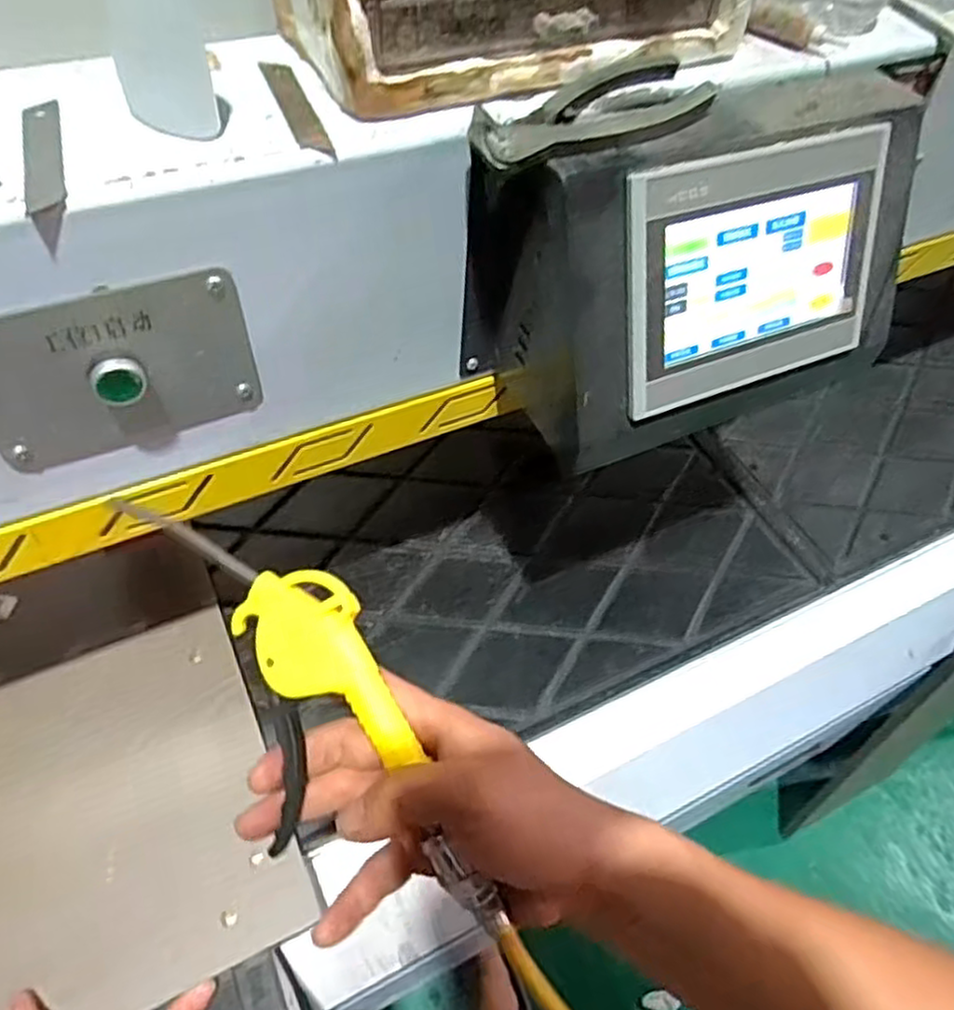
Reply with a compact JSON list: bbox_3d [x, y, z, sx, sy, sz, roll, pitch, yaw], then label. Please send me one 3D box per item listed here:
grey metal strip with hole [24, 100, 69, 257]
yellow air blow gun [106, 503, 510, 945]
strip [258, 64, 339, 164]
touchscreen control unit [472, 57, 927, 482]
[{"bbox_3d":[-0.215,-0.176,0.358,0.017,0.004,0.097,-15,56,-15],"label":"grey metal strip with hole"},{"bbox_3d":[-0.072,0.098,0.335,0.079,0.051,0.230,-38,78,-28],"label":"yellow air blow gun"},{"bbox_3d":[-0.100,-0.220,0.398,0.017,0.004,0.100,-17,57,-16],"label":"strip"},{"bbox_3d":[0.151,-0.164,0.482,0.303,0.177,0.143,-21,58,-19],"label":"touchscreen control unit"}]

